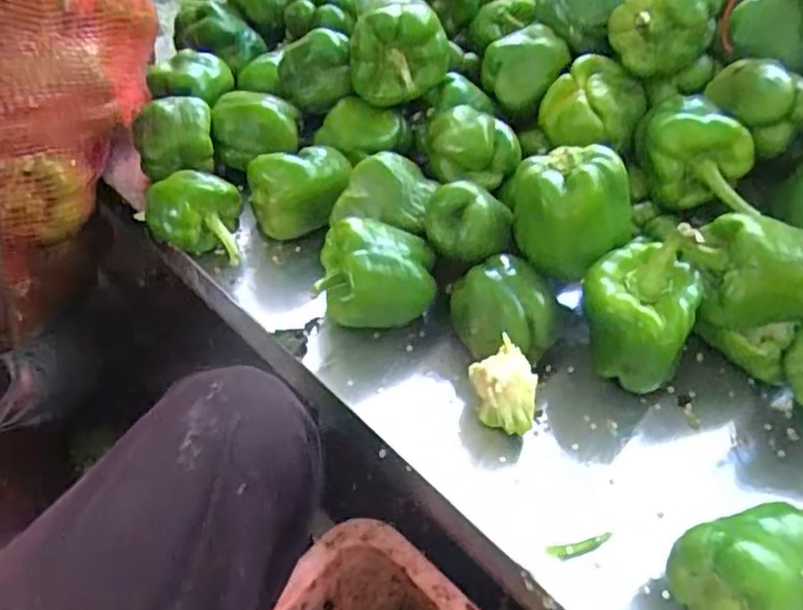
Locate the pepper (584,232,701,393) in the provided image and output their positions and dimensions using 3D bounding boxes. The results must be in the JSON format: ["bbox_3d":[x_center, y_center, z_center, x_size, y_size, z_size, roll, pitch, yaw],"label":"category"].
[{"bbox_3d":[0.163,-0.002,0.459,0.074,0.097,0.071,14,48,10],"label":"pepper"}]

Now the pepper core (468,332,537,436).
[{"bbox_3d":[0.073,0.058,0.453,0.035,0.042,0.053,-26,54,-24],"label":"pepper core"}]

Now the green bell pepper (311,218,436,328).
[{"bbox_3d":[-0.019,-0.022,0.508,0.085,0.080,0.060,0,47,-3],"label":"green bell pepper"}]

